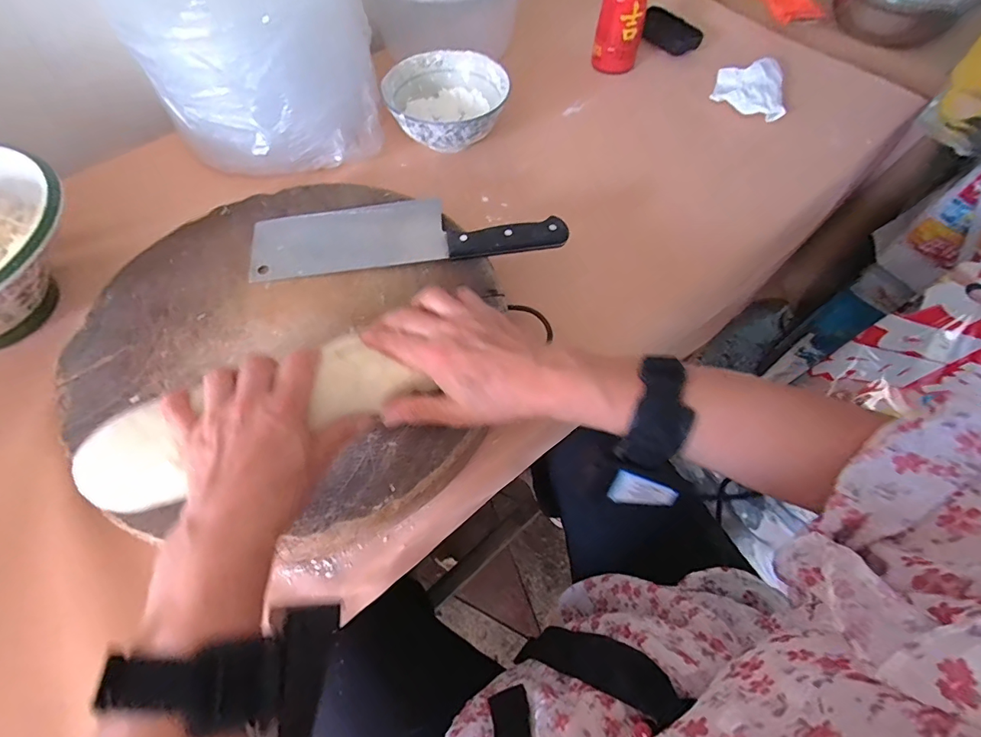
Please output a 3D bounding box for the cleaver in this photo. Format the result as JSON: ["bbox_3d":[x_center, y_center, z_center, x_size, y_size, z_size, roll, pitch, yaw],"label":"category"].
[{"bbox_3d":[-0.078,-0.129,0.430,0.285,0.022,0.076,-5,60,-3],"label":"cleaver"}]

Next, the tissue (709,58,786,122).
[{"bbox_3d":[0.353,-0.384,0.612,0.089,0.022,0.115,20,62,11],"label":"tissue"}]

